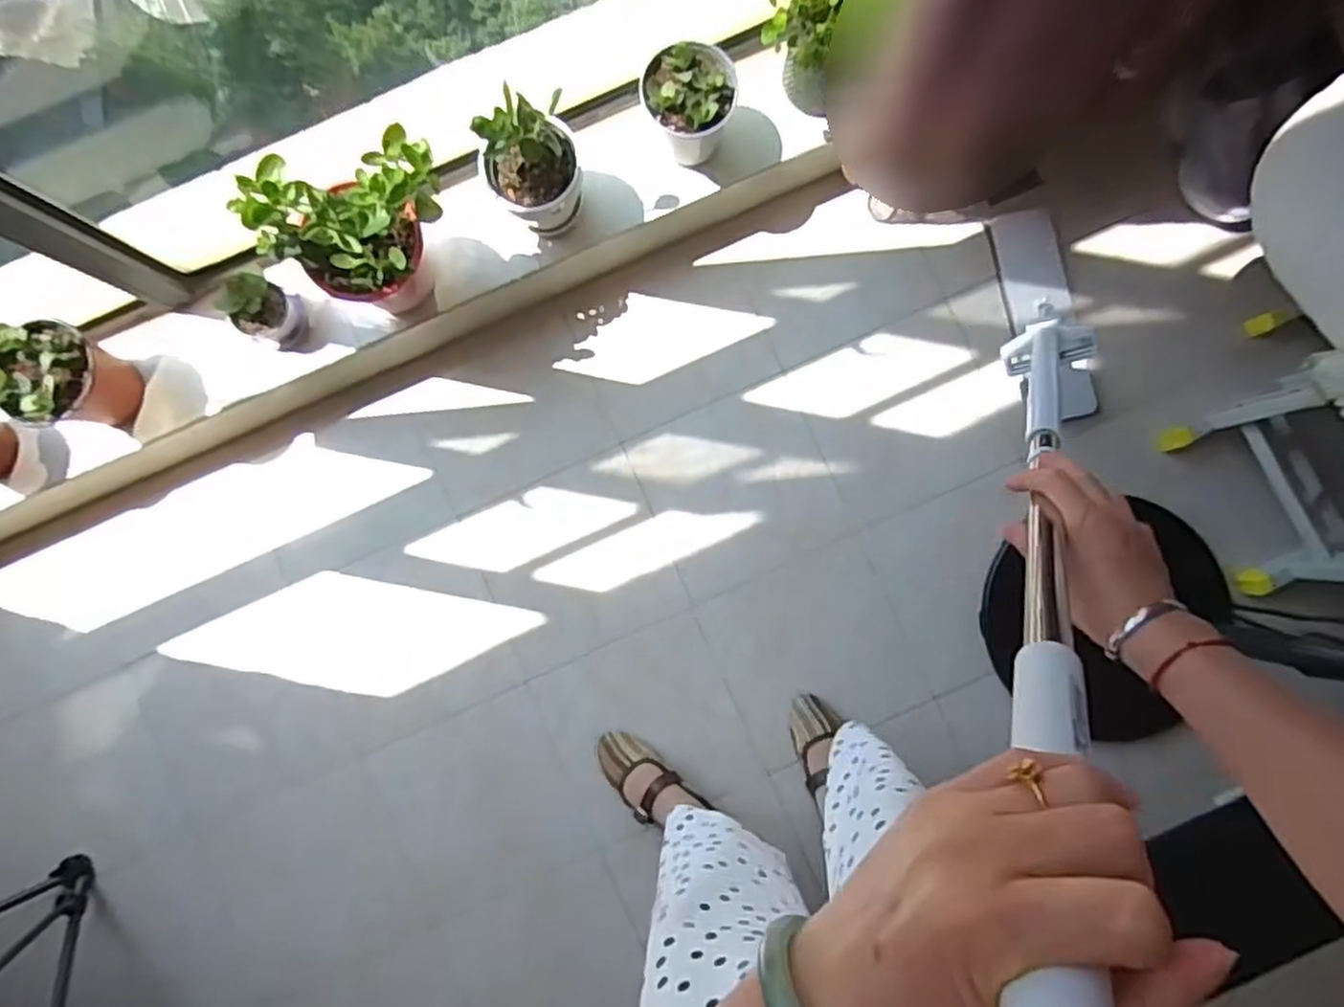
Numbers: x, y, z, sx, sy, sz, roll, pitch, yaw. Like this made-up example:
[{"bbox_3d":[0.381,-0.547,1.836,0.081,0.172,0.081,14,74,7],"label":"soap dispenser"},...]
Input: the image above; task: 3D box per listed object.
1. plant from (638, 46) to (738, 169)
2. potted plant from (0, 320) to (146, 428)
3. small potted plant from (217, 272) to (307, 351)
[{"bbox_3d":[0.023,-0.571,1.085,0.131,0.123,0.116,0,88,0],"label":"plant"},{"bbox_3d":[-0.855,-0.178,1.058,0.114,0.144,0.140,21,88,1],"label":"potted plant"},{"bbox_3d":[-0.597,-0.280,1.097,0.090,0.105,0.082,0,88,0],"label":"small potted plant"}]

